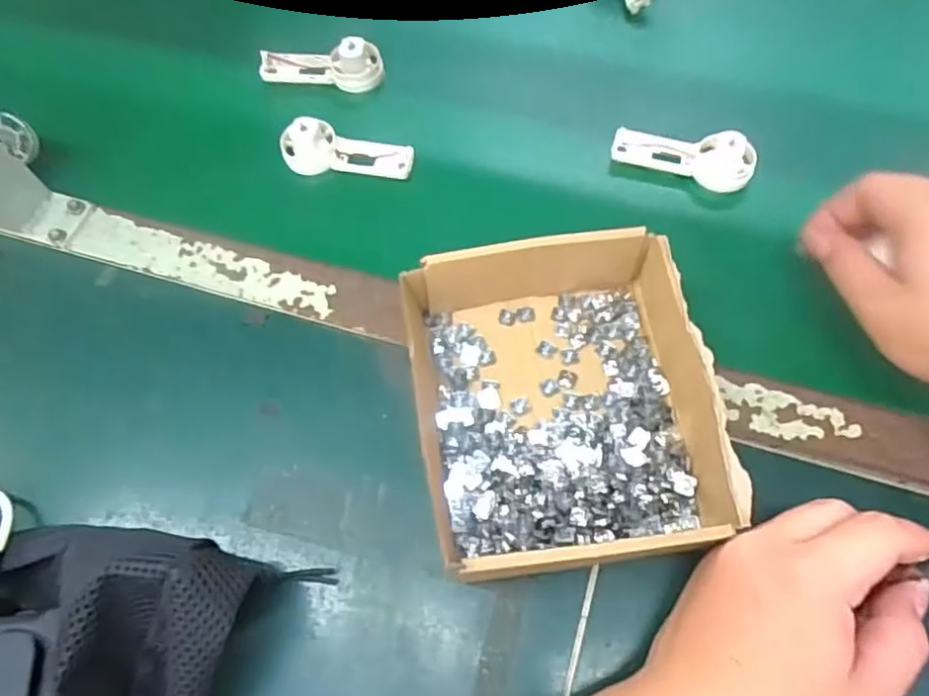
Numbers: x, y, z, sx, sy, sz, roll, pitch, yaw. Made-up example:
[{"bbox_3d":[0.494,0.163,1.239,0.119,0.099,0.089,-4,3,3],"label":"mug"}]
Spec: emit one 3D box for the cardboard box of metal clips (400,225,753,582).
[{"bbox_3d":[0.050,0.028,0.351,0.149,0.054,0.181,-11,64,-2],"label":"cardboard box of metal clips"}]

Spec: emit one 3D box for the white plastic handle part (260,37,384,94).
[{"bbox_3d":[-0.111,-0.222,0.507,0.092,0.039,0.033,13,66,10],"label":"white plastic handle part"}]

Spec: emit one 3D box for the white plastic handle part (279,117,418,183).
[{"bbox_3d":[-0.084,-0.142,0.468,0.091,0.037,0.032,3,64,5],"label":"white plastic handle part"}]

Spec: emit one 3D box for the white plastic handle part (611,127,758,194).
[{"bbox_3d":[0.151,-0.134,0.449,0.094,0.032,0.025,22,68,14],"label":"white plastic handle part"}]

